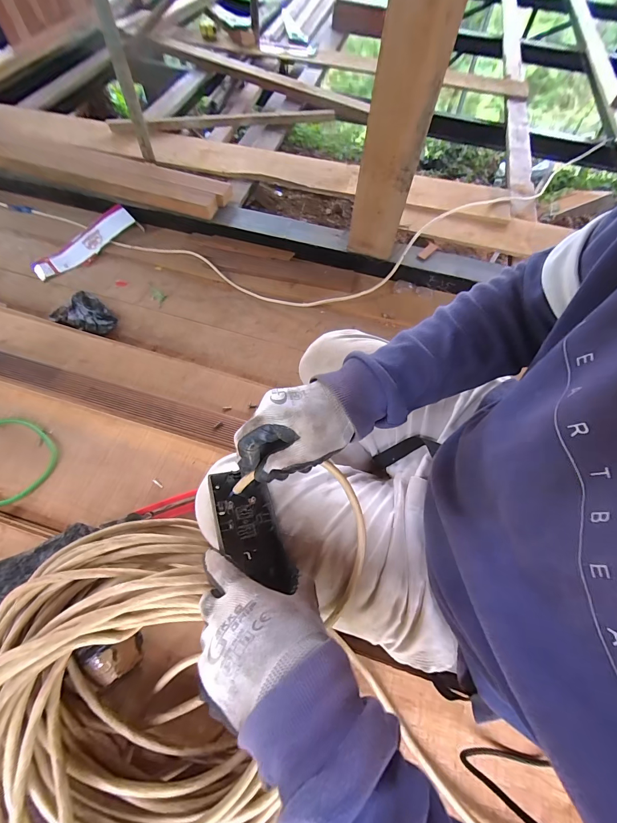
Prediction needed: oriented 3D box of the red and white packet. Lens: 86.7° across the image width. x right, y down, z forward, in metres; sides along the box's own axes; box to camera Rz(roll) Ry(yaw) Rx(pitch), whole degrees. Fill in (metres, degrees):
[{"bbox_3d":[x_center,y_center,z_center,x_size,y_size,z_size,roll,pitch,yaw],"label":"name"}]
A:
[{"bbox_3d":[-0.756,-0.567,1.106,0.092,0.032,0.356,42,77,1],"label":"red and white packet"}]

